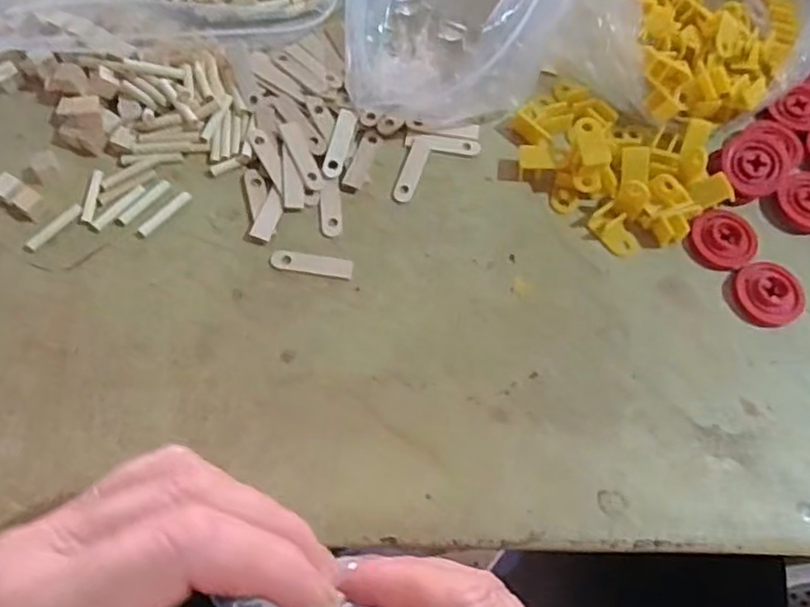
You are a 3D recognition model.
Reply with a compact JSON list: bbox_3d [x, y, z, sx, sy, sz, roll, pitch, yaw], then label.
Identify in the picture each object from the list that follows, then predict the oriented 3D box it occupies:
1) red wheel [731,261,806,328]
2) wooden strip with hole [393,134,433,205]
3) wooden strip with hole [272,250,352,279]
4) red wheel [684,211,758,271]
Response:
[{"bbox_3d":[0.174,-0.004,0.315,0.032,0.008,0.030,1,68,-2],"label":"red wheel"},{"bbox_3d":[0.004,-0.071,0.339,0.011,0.004,0.041,19,69,5],"label":"wooden strip with hole"},{"bbox_3d":[-0.044,-0.020,0.314,0.039,0.004,0.011,8,68,1],"label":"wooden strip with hole"},{"bbox_3d":[0.157,-0.032,0.325,0.033,0.004,0.031,1,68,-2],"label":"red wheel"}]

